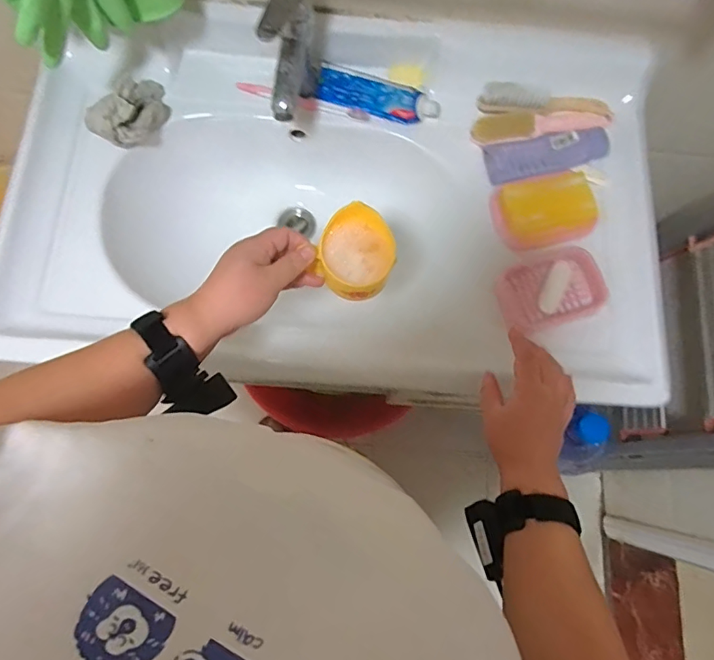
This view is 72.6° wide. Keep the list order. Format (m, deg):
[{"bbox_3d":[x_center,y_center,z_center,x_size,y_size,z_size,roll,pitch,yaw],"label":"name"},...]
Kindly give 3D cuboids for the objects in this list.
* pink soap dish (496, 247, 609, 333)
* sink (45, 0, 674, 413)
[{"bbox_3d":[0.240,-0.050,0.601,0.123,0.035,0.082,-16,77,-5],"label":"pink soap dish"},{"bbox_3d":[-0.001,-0.151,0.664,0.748,0.171,0.458,4,76,0],"label":"sink"}]

